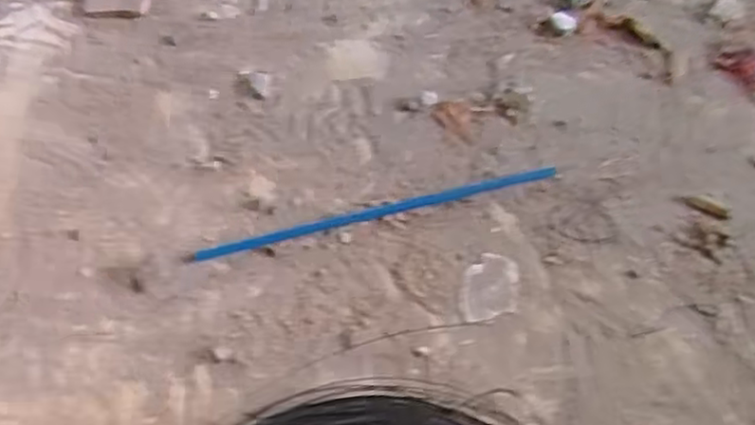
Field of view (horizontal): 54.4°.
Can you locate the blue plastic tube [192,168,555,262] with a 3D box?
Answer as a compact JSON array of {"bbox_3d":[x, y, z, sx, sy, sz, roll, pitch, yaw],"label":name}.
[{"bbox_3d":[0.003,-0.001,0.528,0.264,0.004,0.010,-13,54,-11],"label":"blue plastic tube"}]

